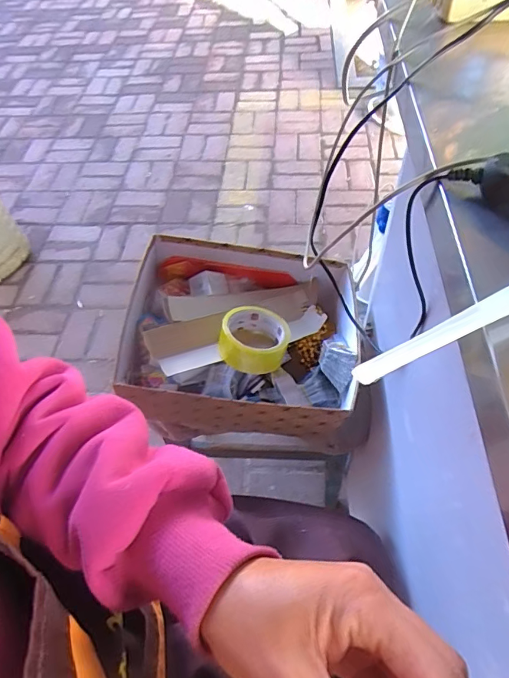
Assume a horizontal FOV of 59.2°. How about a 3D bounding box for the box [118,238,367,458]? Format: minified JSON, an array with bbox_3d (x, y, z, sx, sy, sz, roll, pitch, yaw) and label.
[{"bbox_3d":[-0.016,0.001,0.641,0.310,0.120,0.255,1,56,5],"label":"box"}]

